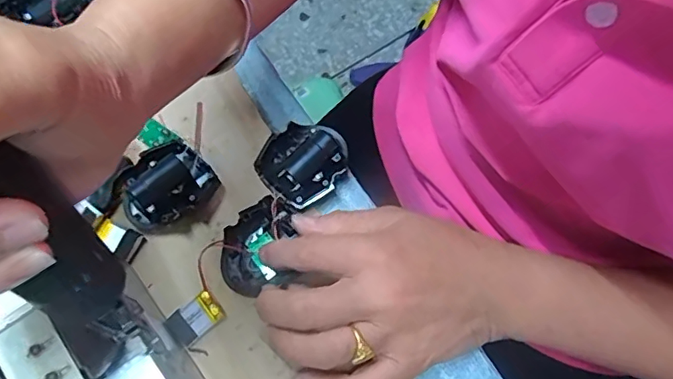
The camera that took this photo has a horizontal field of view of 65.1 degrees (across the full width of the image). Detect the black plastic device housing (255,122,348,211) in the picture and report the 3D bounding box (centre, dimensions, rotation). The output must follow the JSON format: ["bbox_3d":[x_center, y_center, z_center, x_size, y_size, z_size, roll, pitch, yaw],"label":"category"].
[{"bbox_3d":[-0.022,-0.019,0.349,0.058,0.015,0.054,-38,72,-11],"label":"black plastic device housing"}]

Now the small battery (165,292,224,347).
[{"bbox_3d":[-0.085,0.076,0.314,0.031,0.009,0.022,-36,72,-10],"label":"small battery"}]

